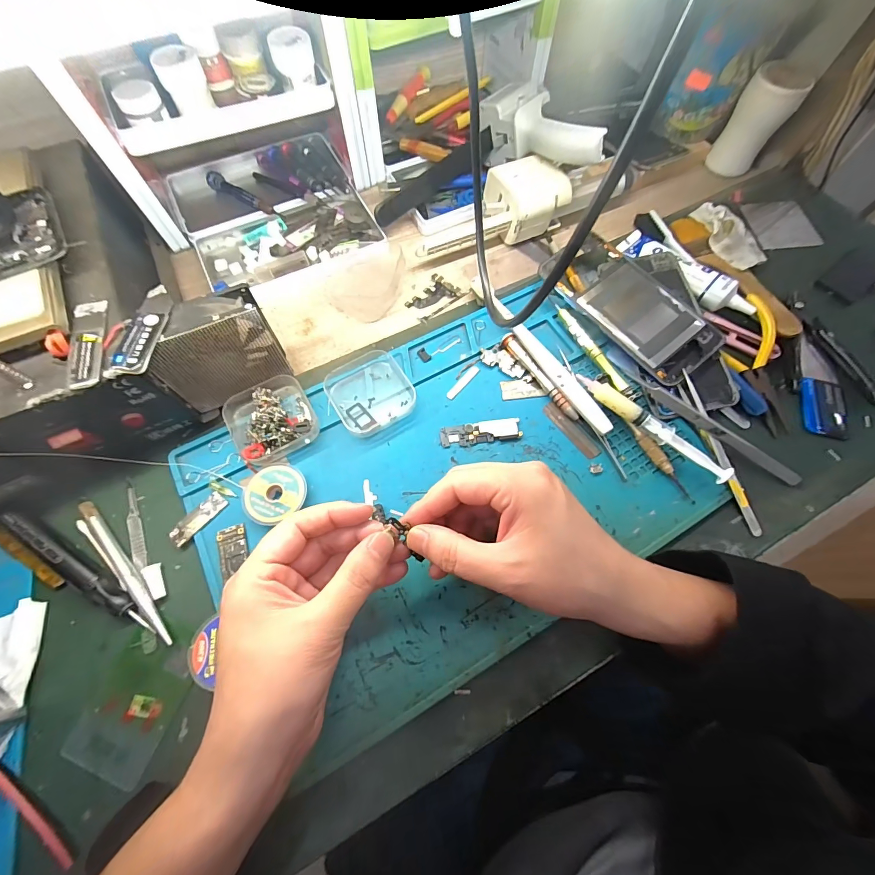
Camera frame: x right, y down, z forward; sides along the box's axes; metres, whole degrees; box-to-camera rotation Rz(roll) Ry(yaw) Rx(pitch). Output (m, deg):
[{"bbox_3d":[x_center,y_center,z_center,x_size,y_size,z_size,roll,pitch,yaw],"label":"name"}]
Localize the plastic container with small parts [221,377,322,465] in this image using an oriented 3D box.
[{"bbox_3d":[-0.133,-0.015,0.295,0.062,0.022,0.061,-27,70,-10],"label":"plastic container with small parts"}]

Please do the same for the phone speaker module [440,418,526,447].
[{"bbox_3d":[0.035,-0.004,0.303,0.064,0.005,0.018,-9,68,-4],"label":"phone speaker module"}]

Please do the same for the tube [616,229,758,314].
[{"bbox_3d":[0.238,-0.161,0.357,0.035,0.024,0.136,-36,72,-14],"label":"tube"}]

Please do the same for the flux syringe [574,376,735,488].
[{"bbox_3d":[0.165,-0.010,0.292,0.127,0.021,0.017,42,74,16],"label":"flux syringe"}]

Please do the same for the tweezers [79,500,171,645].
[{"bbox_3d":[-0.218,0.092,0.261,0.010,0.008,0.126,-42,73,-15],"label":"tweezers"}]

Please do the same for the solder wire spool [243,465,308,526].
[{"bbox_3d":[-0.120,0.042,0.276,0.043,0.011,0.042,0,67,0],"label":"solder wire spool"}]

